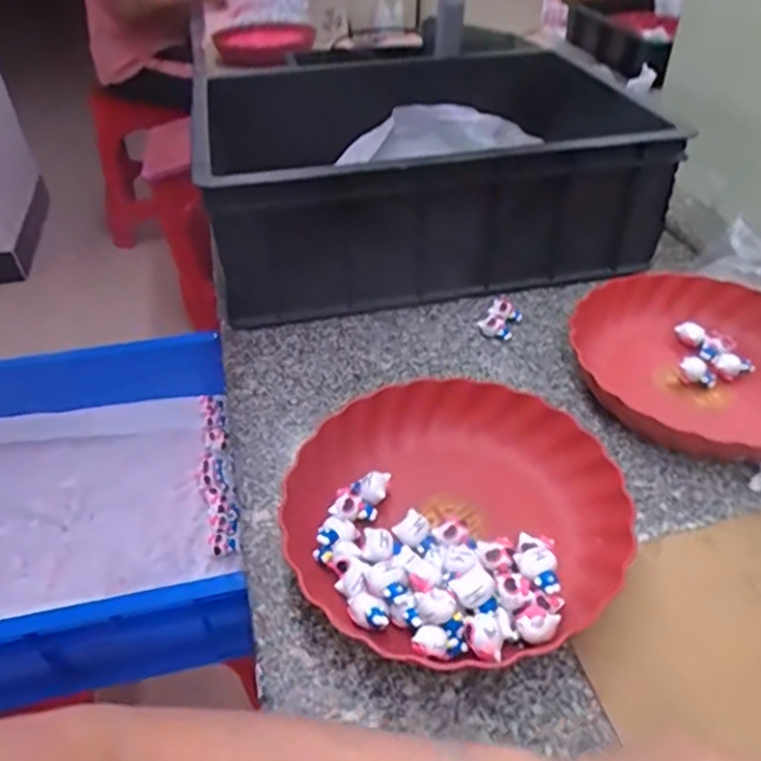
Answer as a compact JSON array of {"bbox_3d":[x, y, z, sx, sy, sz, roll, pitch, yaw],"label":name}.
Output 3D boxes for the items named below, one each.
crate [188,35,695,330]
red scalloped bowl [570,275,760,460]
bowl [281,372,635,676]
[{"bbox_3d":[0.043,-0.249,0.773,0.486,0.168,0.321,-11,42,-10],"label":"crate"},{"bbox_3d":[0.300,-0.022,0.598,0.218,0.050,0.230,-1,41,1],"label":"red scalloped bowl"},{"bbox_3d":[0.056,0.096,0.473,0.234,0.053,0.229,-1,41,1],"label":"bowl"}]

